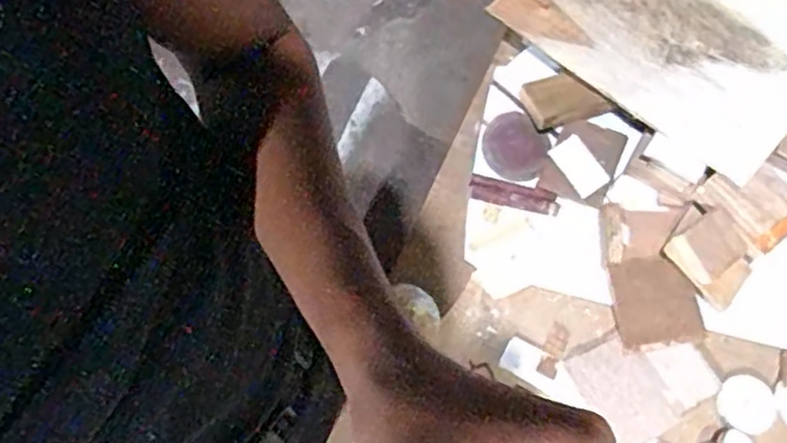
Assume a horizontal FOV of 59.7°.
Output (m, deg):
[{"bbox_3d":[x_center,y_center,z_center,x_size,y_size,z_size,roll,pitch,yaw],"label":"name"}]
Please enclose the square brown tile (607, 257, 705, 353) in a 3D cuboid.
[{"bbox_3d":[0.272,0.084,0.718,0.080,0.004,0.091,-14,80,20],"label":"square brown tile"}]

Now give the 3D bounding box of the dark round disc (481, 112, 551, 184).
[{"bbox_3d":[0.141,-0.087,0.798,0.070,0.012,0.082,-41,73,-15],"label":"dark round disc"}]

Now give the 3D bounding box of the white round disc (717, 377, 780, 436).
[{"bbox_3d":[0.360,0.185,0.697,0.056,0.005,0.054,0,68,0],"label":"white round disc"}]

